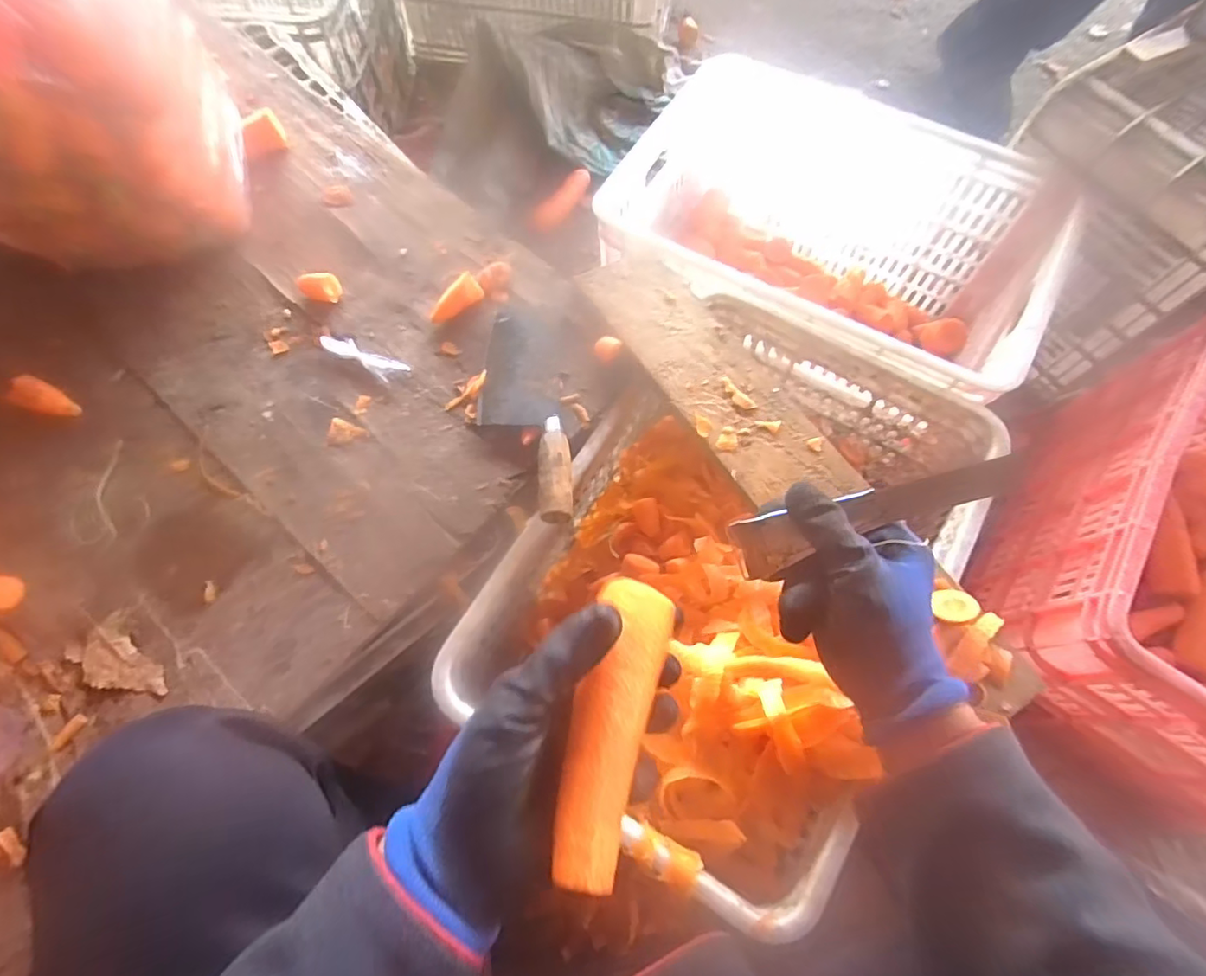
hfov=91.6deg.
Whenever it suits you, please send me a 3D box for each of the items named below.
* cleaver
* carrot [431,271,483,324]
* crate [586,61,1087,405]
[{"bbox_3d":[-0.079,-0.083,0.572,0.085,0.033,0.250,-5,68,-2],"label":"cleaver"},{"bbox_3d":[-0.155,-0.198,0.613,0.061,0.024,0.025,-35,72,-13],"label":"carrot"},{"bbox_3d":[0.283,-0.301,0.813,0.522,0.262,0.404,25,70,9],"label":"crate"}]

